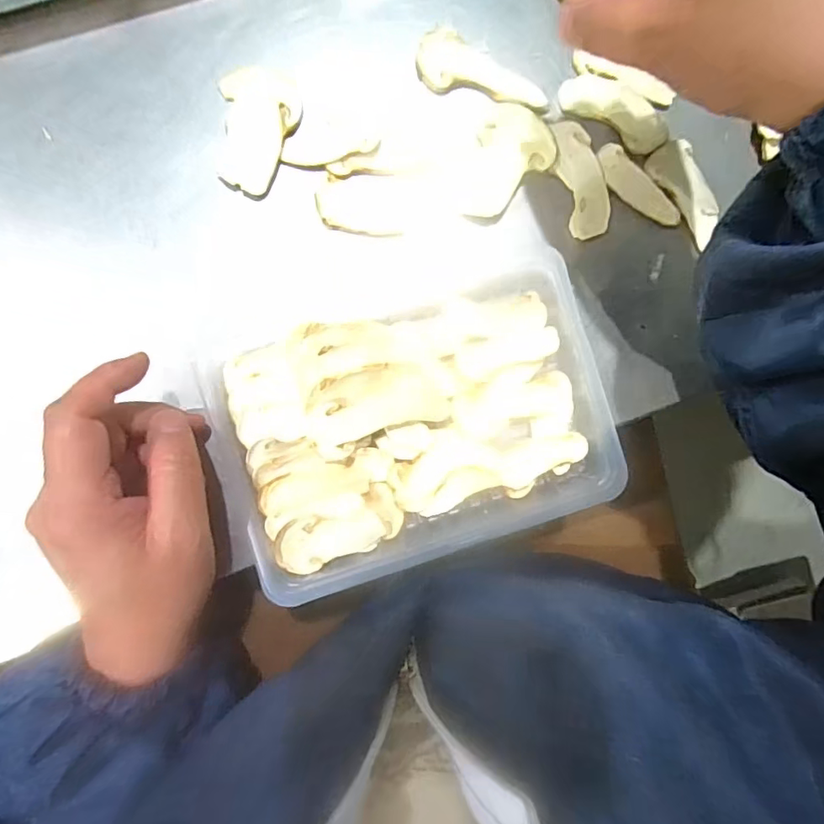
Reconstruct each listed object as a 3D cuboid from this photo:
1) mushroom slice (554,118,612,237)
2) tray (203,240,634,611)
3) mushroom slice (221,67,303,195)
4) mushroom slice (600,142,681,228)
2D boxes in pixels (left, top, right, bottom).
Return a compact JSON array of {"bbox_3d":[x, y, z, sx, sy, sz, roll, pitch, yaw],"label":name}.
[{"bbox_3d":[0.101,-0.138,0.308,0.028,0.004,0.068,-15,89,-5],"label":"mushroom slice"},{"bbox_3d":[0.005,0.001,0.292,0.209,0.033,0.153,-16,90,-5],"label":"tray"},{"bbox_3d":[-0.091,-0.162,0.294,0.045,0.005,0.068,23,86,-4],"label":"mushroom slice"},{"bbox_3d":[0.136,-0.135,0.313,0.061,0.006,0.020,44,85,-2],"label":"mushroom slice"}]

